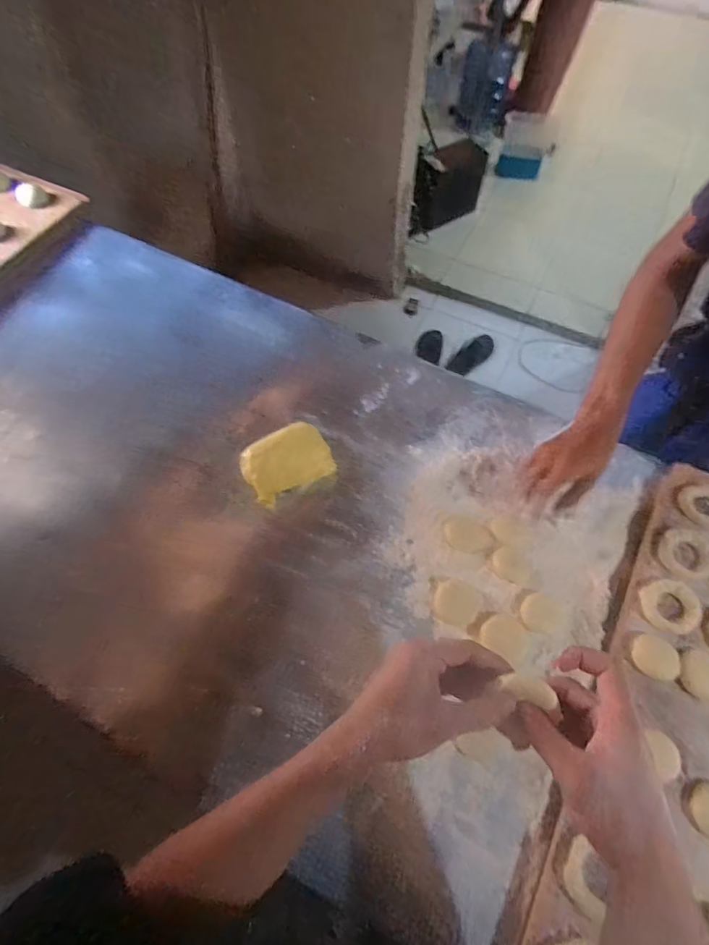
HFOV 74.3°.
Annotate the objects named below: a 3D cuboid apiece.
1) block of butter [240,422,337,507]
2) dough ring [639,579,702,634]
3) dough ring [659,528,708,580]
[{"bbox_3d":[-0.094,-0.017,0.637,0.112,0.037,0.083,-27,66,-15],"label":"block of butter"},{"bbox_3d":[0.363,0.154,0.539,0.059,0.018,0.059,1,62,-1],"label":"dough ring"},{"bbox_3d":[0.405,0.099,0.570,0.064,0.012,0.062,1,62,-1],"label":"dough ring"}]

